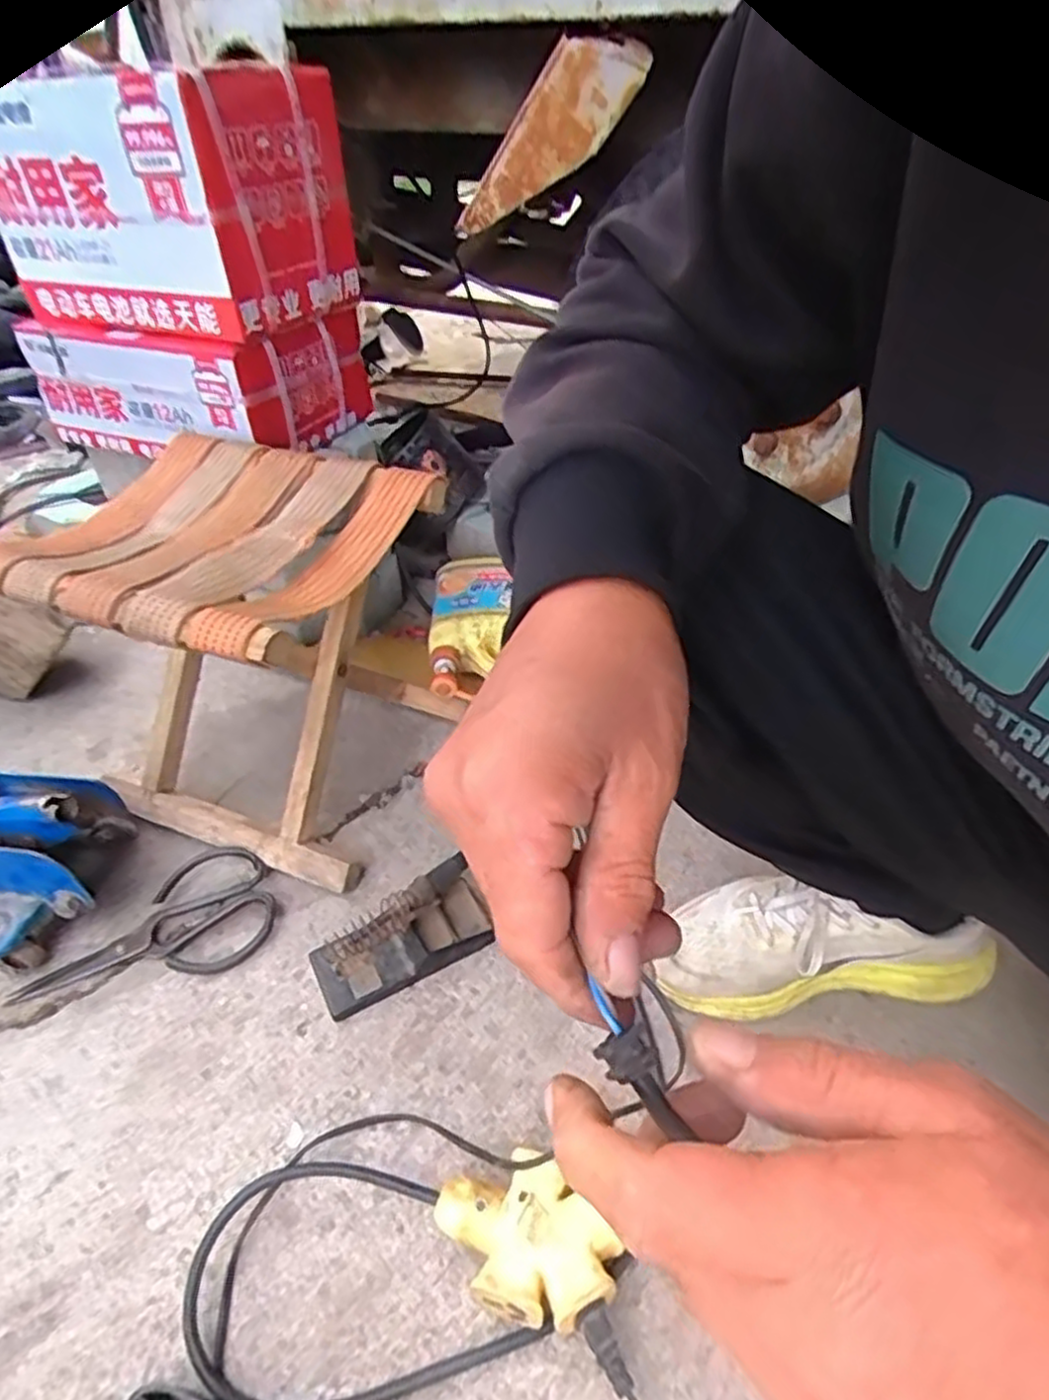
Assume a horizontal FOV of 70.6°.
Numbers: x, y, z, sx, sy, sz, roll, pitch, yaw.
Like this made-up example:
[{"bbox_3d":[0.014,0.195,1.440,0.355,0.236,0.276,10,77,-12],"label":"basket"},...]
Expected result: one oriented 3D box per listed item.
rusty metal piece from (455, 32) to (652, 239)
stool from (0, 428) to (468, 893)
[{"bbox_3d":[0.015,-0.574,0.762,0.248,0.082,0.029,-28,31,34],"label":"rusty metal piece"},{"bbox_3d":[-0.248,-0.048,0.711,0.305,0.290,0.300,12,45,17],"label":"stool"}]

